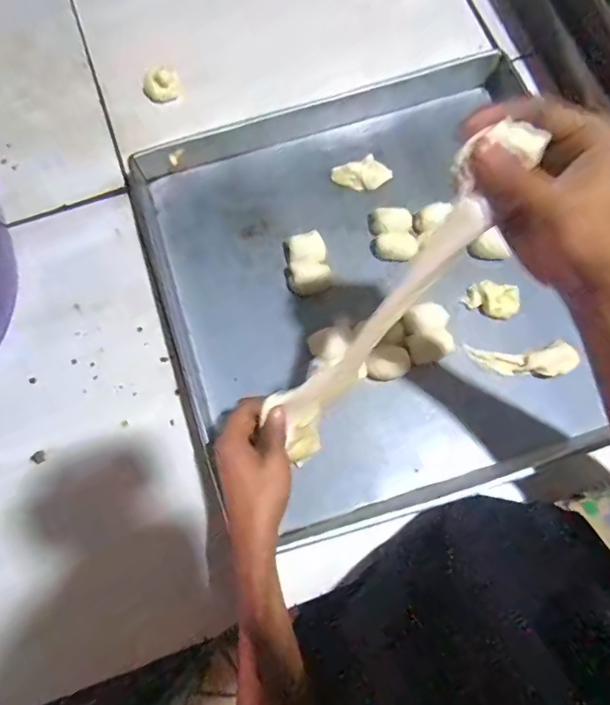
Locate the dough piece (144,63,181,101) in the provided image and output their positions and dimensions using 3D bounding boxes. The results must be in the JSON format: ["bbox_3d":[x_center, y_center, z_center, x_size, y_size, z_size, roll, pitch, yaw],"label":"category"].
[{"bbox_3d":[-0.180,-0.342,0.616,0.043,0.026,0.033,-20,76,-4],"label":"dough piece"}]

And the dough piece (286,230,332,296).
[{"bbox_3d":[0.004,-0.098,0.545,0.044,0.027,0.067,-12,75,-2],"label":"dough piece"}]

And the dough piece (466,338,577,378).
[{"bbox_3d":[0.227,0.006,0.514,0.106,0.011,0.033,1,75,17],"label":"dough piece"}]

